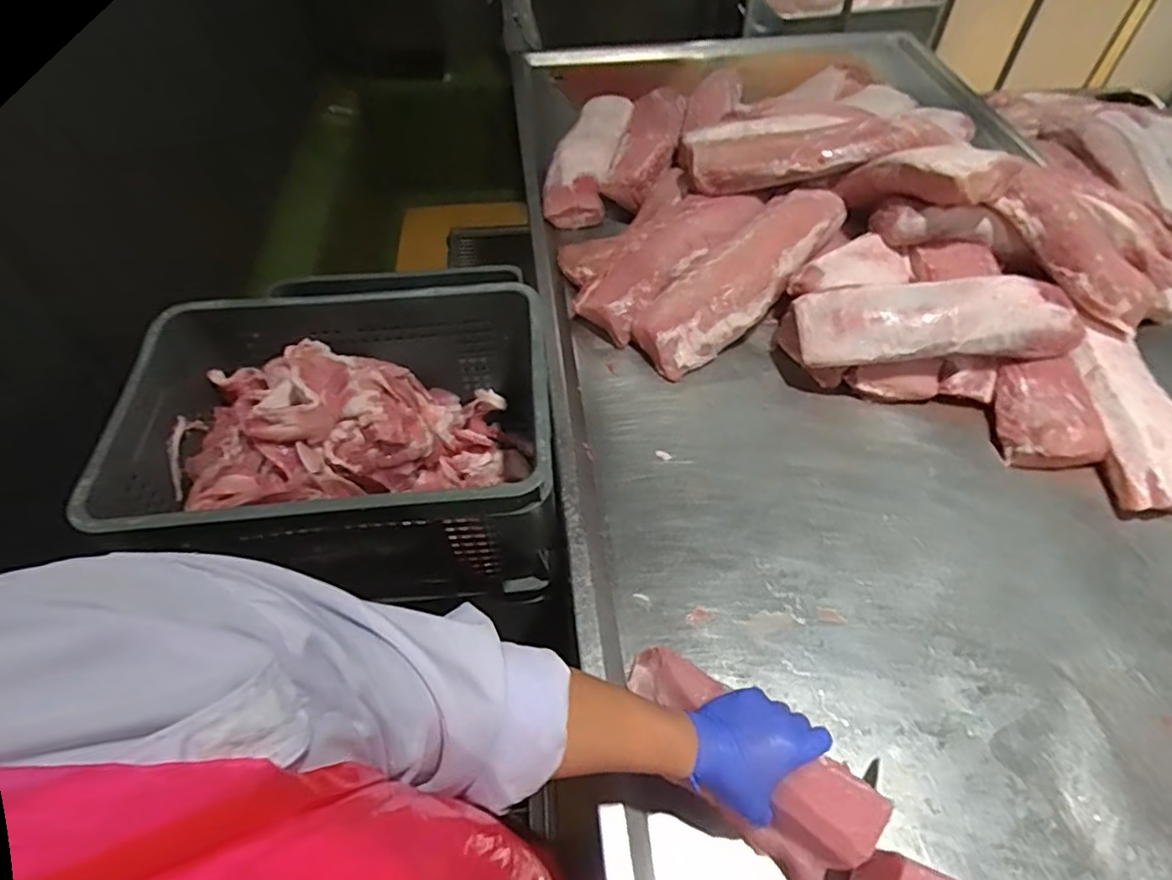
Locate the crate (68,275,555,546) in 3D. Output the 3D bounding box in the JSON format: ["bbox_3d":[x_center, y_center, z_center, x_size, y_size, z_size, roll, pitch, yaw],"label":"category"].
[{"bbox_3d":[-0.310,0.003,0.864,0.520,0.232,0.350,-5,54,-4],"label":"crate"}]

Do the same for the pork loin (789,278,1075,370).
[{"bbox_3d":[0.538,-0.187,0.958,0.418,0.080,0.126,-3,54,-2],"label":"pork loin"}]

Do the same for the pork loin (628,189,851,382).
[{"bbox_3d":[0.265,-0.274,1.052,0.444,0.061,0.133,-43,64,-12],"label":"pork loin"}]

